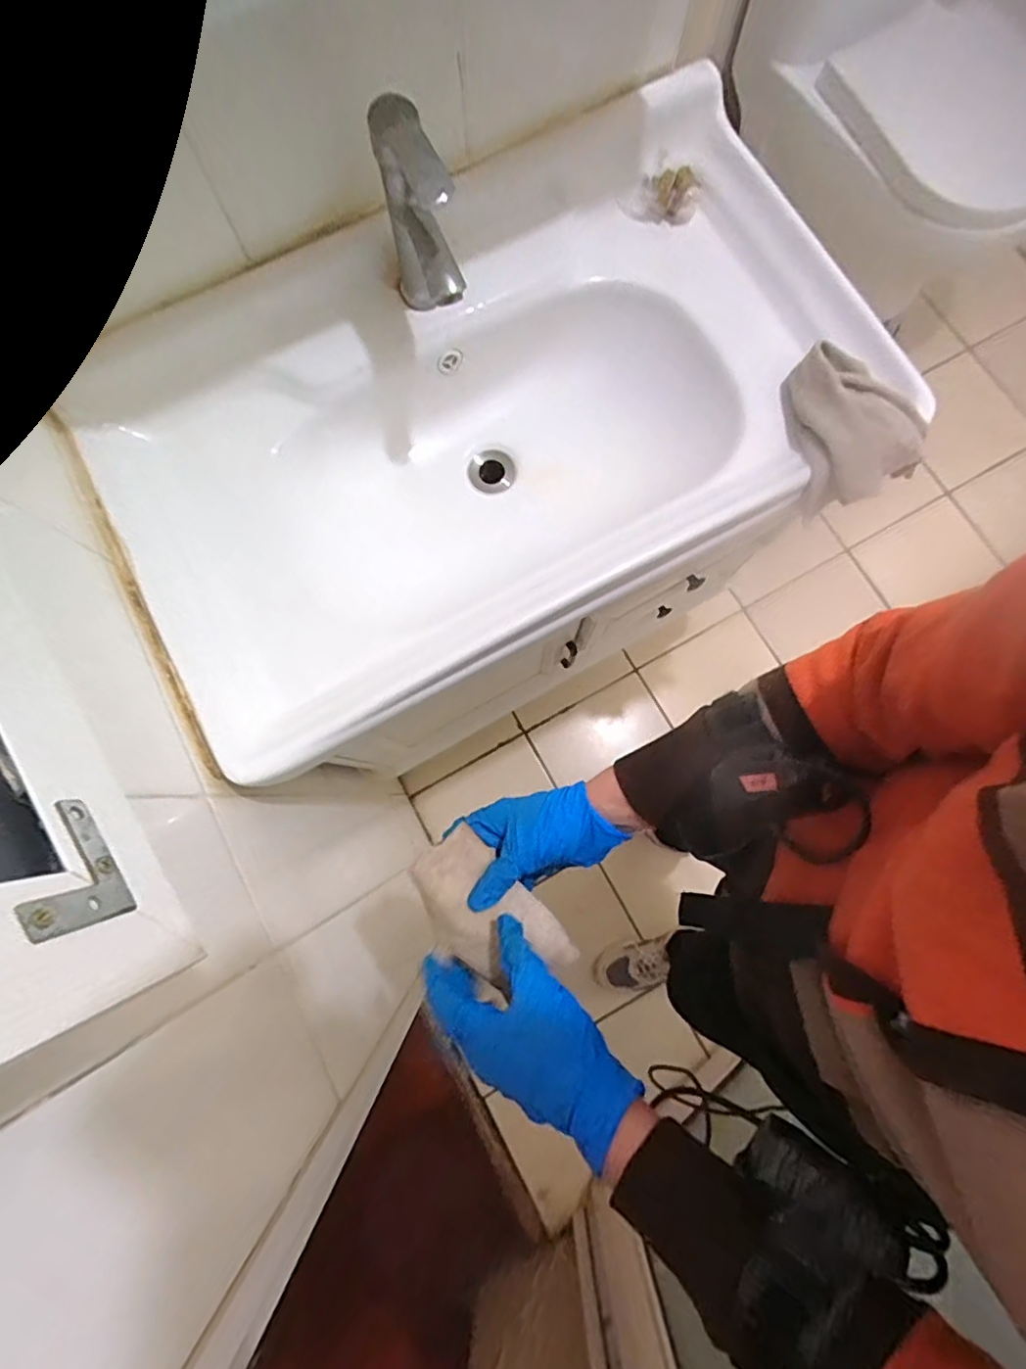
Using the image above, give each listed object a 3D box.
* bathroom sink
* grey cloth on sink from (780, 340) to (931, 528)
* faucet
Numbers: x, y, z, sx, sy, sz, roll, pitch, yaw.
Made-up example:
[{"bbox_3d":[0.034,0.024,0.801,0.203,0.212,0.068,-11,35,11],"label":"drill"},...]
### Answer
[{"bbox_3d":[0.006,-0.278,0.677,0.801,0.239,0.446,-29,80,-5],"label":"bathroom sink"},{"bbox_3d":[0.354,-0.273,0.599,0.111,0.051,0.176,-3,79,0],"label":"grey cloth on sink"},{"bbox_3d":[-0.083,-0.401,0.531,0.052,0.181,0.151,-23,79,-4],"label":"faucet"}]

